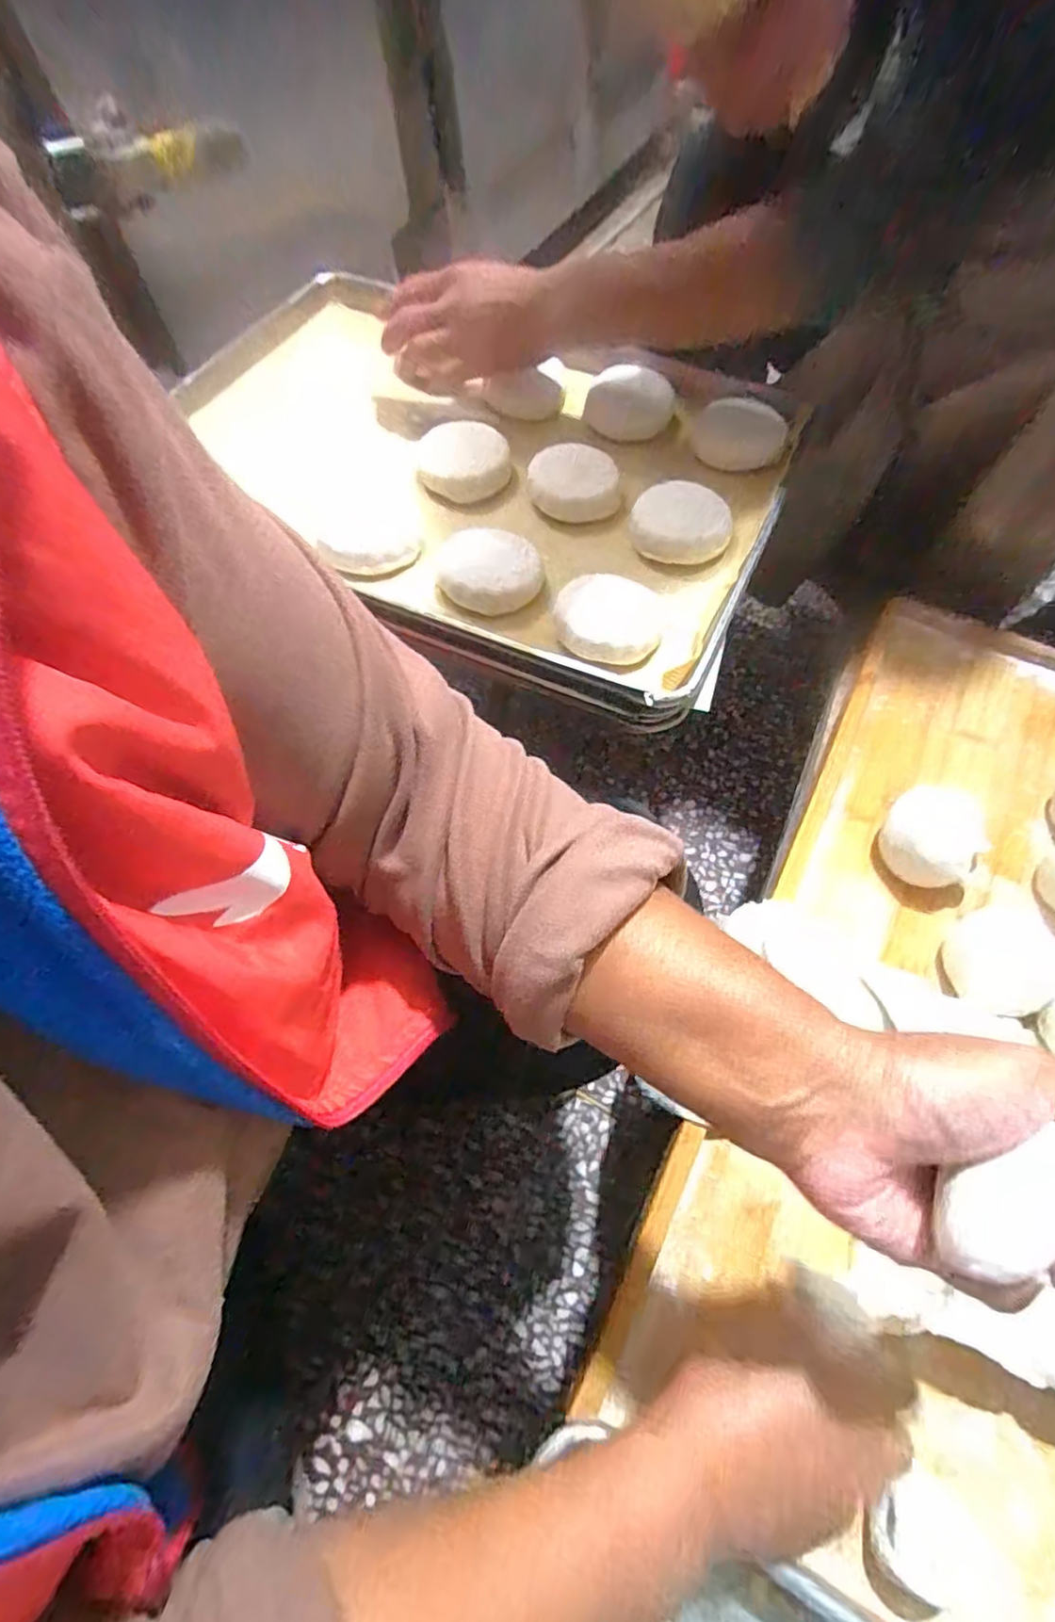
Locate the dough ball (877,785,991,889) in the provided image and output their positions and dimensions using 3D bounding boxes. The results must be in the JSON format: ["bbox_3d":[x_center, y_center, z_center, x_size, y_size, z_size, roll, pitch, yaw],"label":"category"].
[{"bbox_3d":[0.304,0.019,0.486,0.065,0.043,0.064,-1,63,2],"label":"dough ball"}]

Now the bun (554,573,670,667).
[{"bbox_3d":[0.064,-0.149,0.499,0.084,0.020,0.084,-1,63,2],"label":"bun"}]

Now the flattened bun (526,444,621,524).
[{"bbox_3d":[0.040,-0.292,0.576,0.076,0.030,0.085,-6,63,-1],"label":"flattened bun"}]

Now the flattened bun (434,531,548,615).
[{"bbox_3d":[-0.029,-0.197,0.525,0.083,0.030,0.074,4,63,4],"label":"flattened bun"}]

